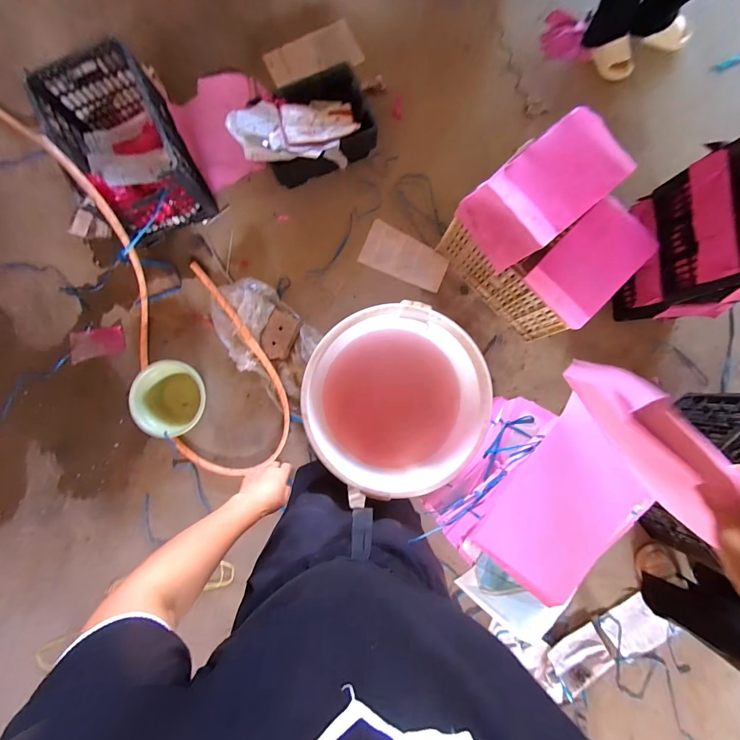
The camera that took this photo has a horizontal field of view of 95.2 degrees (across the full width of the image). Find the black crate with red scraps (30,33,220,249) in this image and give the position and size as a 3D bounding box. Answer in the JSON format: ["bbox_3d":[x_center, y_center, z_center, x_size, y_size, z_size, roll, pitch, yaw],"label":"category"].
[{"bbox_3d":[-0.845,-0.773,1.185,0.342,0.267,0.552,-26,88,-2],"label":"black crate with red scraps"}]

